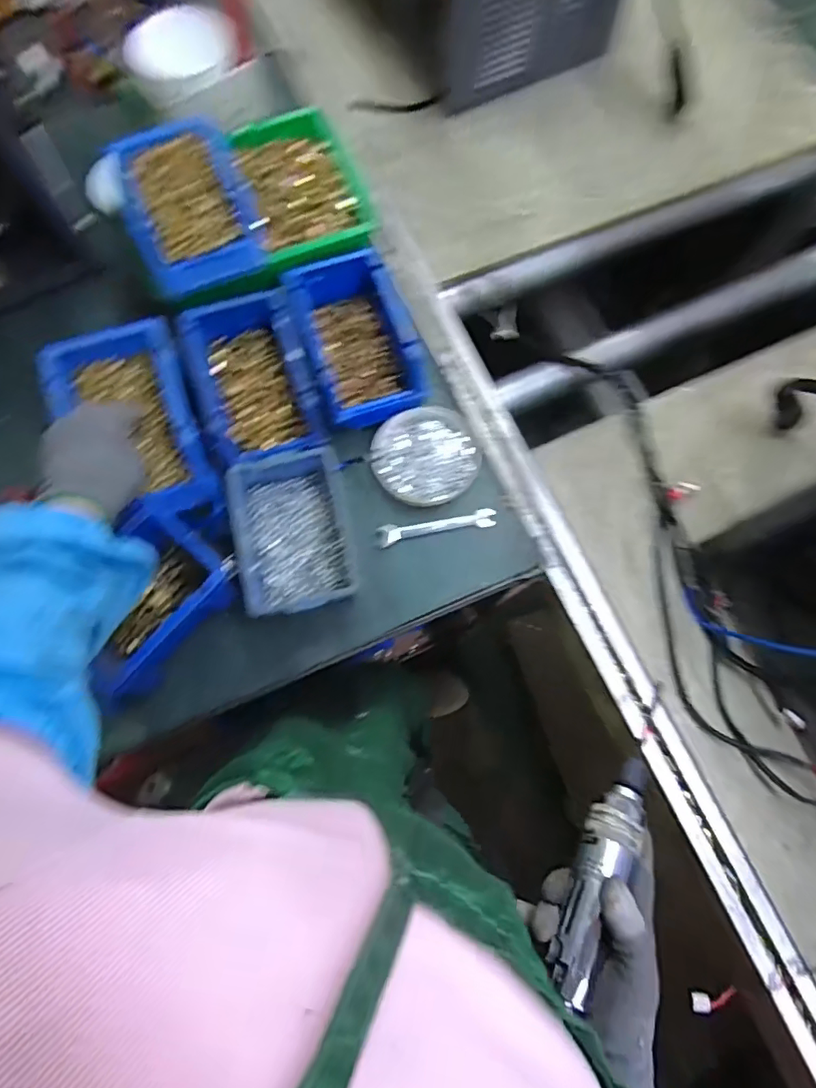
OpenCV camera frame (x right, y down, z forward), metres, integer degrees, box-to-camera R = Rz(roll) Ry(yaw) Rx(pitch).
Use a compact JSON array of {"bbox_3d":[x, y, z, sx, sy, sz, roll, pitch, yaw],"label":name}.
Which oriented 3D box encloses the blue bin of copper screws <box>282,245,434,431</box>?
[{"bbox_3d":[-0.052,-0.218,0.580,0.107,0.066,0.172,-18,77,-5],"label":"blue bin of copper screws"}]

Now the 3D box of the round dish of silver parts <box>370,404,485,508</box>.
[{"bbox_3d":[0.021,-0.095,0.575,0.114,0.020,0.103,-22,77,-6],"label":"round dish of silver parts"}]

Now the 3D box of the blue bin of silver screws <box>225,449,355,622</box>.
[{"bbox_3d":[-0.112,-0.006,0.533,0.109,0.055,0.153,-11,76,-4],"label":"blue bin of silver screws"}]

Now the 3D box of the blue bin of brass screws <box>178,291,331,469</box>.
[{"bbox_3d":[-0.156,-0.163,0.548,0.111,0.051,0.166,-17,77,-5],"label":"blue bin of brass screws"}]

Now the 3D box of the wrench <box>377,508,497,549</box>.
[{"bbox_3d":[0.031,-0.018,0.559,0.121,0.014,0.022,-11,76,-4],"label":"wrench"}]

